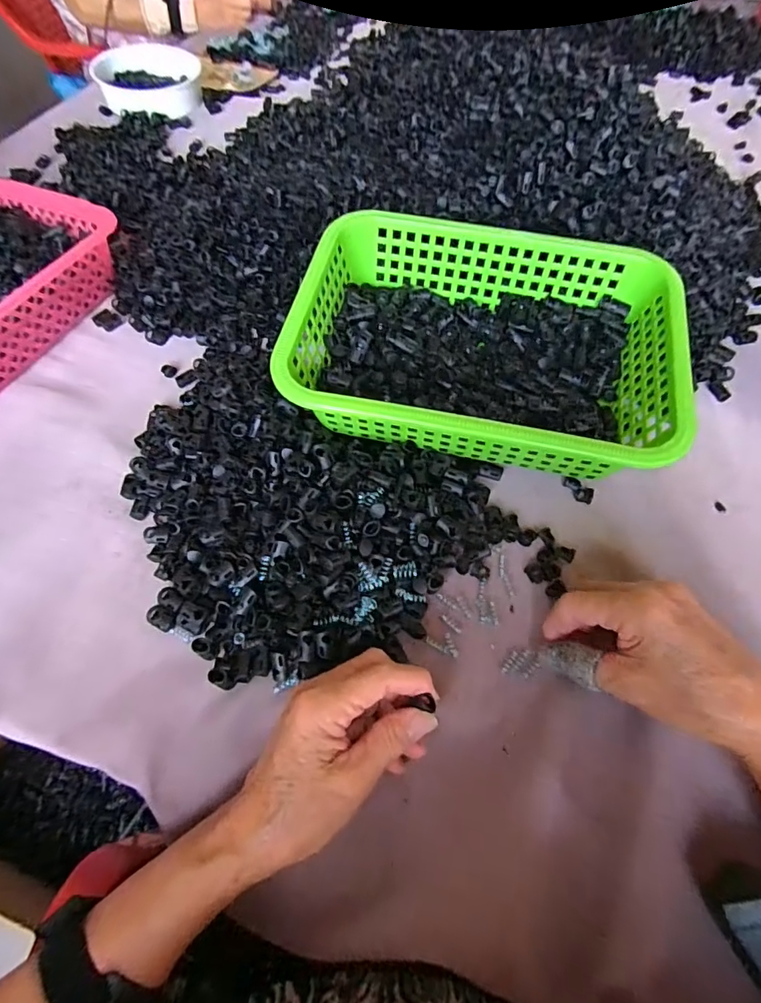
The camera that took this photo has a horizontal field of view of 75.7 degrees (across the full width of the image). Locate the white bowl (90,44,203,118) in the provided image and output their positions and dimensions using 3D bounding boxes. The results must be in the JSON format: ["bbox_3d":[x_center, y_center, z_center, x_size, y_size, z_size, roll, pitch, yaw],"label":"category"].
[{"bbox_3d":[-0.381,-0.696,0.810,0.169,0.044,0.164,-14,60,-9],"label":"white bowl"}]

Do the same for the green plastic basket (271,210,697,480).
[{"bbox_3d":[0.083,-0.125,0.410,0.291,0.091,0.199,12,59,6],"label":"green plastic basket"}]

